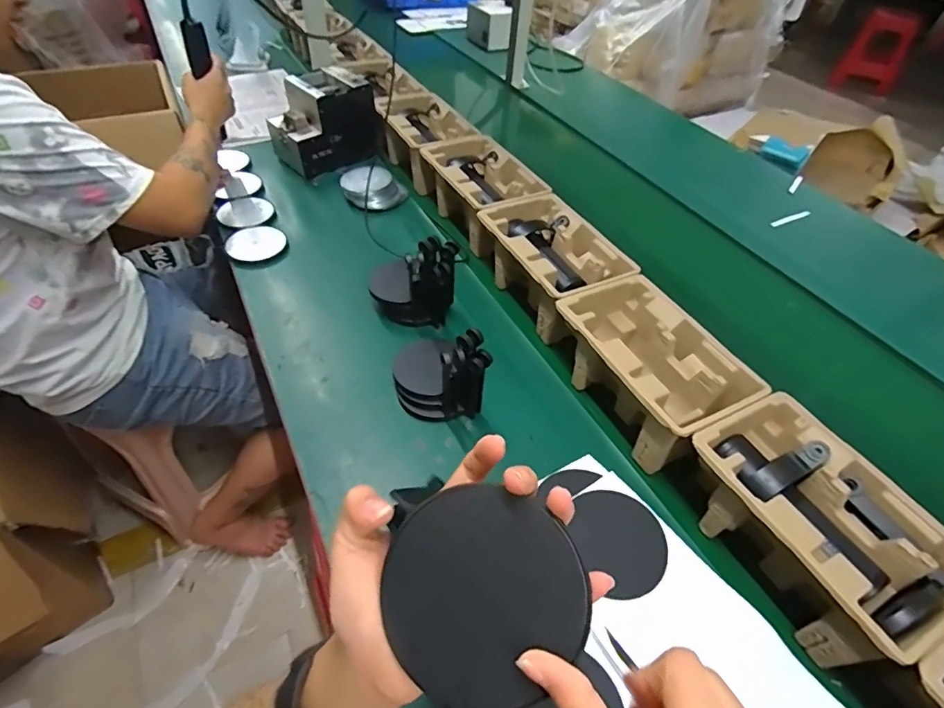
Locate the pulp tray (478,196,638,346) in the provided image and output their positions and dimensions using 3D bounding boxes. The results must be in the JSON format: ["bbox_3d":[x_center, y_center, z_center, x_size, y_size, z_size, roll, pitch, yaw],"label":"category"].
[{"bbox_3d":[0.121,-0.137,0.769,0.148,0.127,0.229,-19,56,-19],"label":"pulp tray"}]

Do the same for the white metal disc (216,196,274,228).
[{"bbox_3d":[-0.420,-0.263,0.914,0.080,0.011,0.091,40,59,23],"label":"white metal disc"}]

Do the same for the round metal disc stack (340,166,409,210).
[{"bbox_3d":[-0.183,-0.321,0.953,0.116,0.061,0.098,-29,60,-25],"label":"round metal disc stack"}]

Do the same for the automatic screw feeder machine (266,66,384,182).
[{"bbox_3d":[-0.308,-0.481,1.019,0.196,0.154,0.157,-30,60,-25],"label":"automatic screw feeder machine"}]

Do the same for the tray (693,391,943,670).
[{"bbox_3d":[0.334,0.161,0.490,0.143,0.101,0.221,-20,57,-20],"label":"tray"}]

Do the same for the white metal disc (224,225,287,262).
[{"bbox_3d":[-0.369,-0.191,0.847,0.093,0.014,0.083,-4,53,-9],"label":"white metal disc"}]

